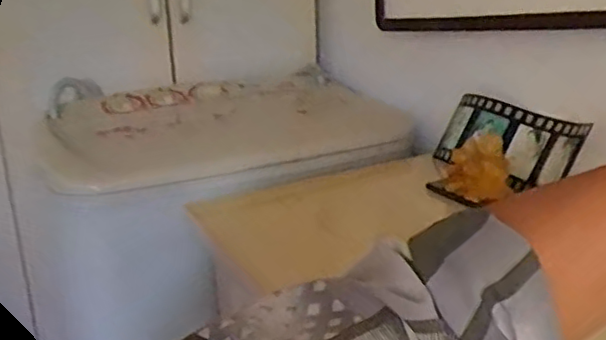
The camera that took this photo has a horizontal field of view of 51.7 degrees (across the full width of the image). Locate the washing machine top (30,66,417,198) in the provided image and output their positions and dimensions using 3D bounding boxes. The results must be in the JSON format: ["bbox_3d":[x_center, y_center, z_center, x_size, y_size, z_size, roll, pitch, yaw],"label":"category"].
[{"bbox_3d":[-0.168,-0.097,1.348,0.724,0.077,0.534,-6,25,-16],"label":"washing machine top"}]

